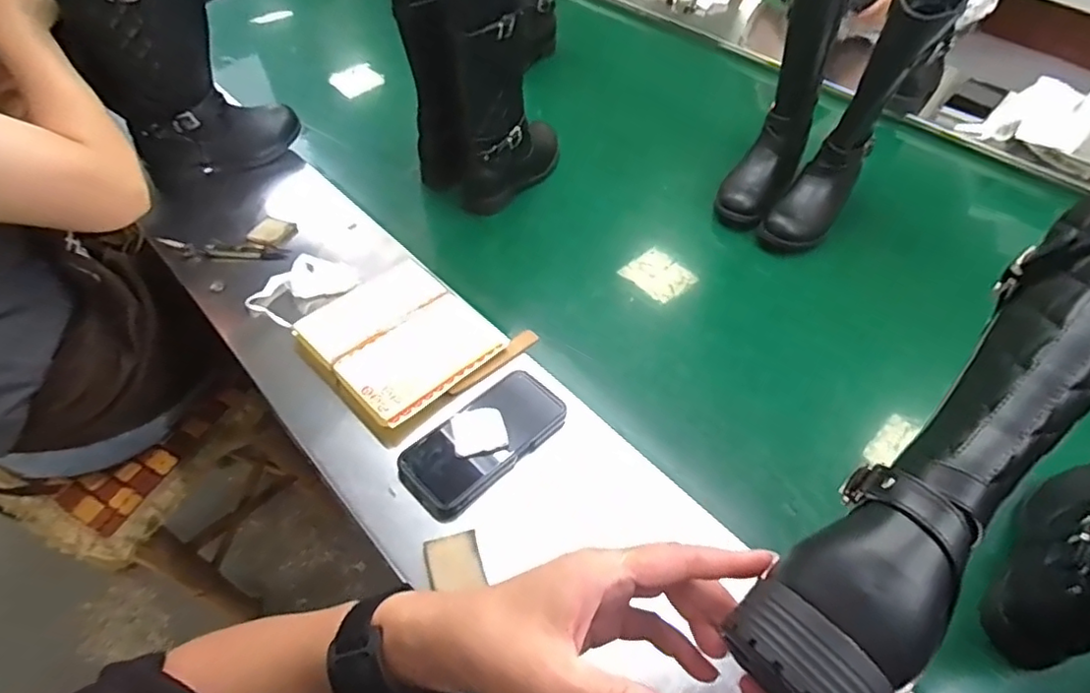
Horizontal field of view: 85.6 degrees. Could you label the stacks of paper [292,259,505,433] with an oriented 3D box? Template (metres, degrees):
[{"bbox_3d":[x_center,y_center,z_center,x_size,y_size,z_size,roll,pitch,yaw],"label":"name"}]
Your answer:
[{"bbox_3d":[-0.159,-0.006,0.647,0.172,0.033,0.161,35,58,25],"label":"stacks of paper"}]

